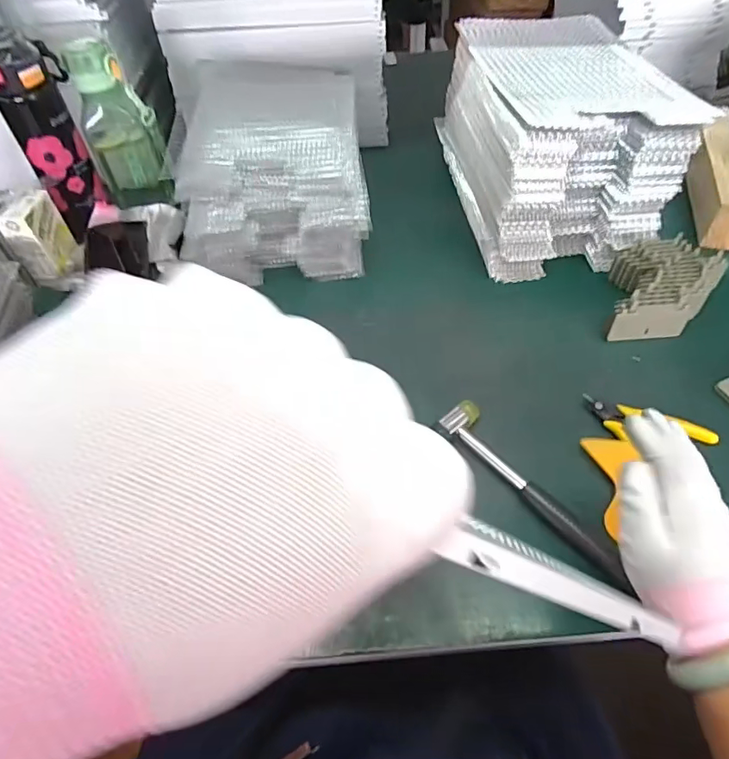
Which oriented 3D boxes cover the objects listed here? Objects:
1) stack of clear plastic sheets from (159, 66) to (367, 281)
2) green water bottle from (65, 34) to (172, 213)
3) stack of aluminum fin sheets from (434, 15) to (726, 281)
[{"bbox_3d":[-0.115,-0.300,0.718,0.238,0.159,0.329,-1,52,2],"label":"stack of clear plastic sheets"},{"bbox_3d":[-0.343,-0.343,0.728,0.094,0.231,0.070,-21,54,-13],"label":"green water bottle"},{"bbox_3d":[0.252,-0.333,0.698,0.222,0.185,0.338,-7,52,-3],"label":"stack of aluminum fin sheets"}]

